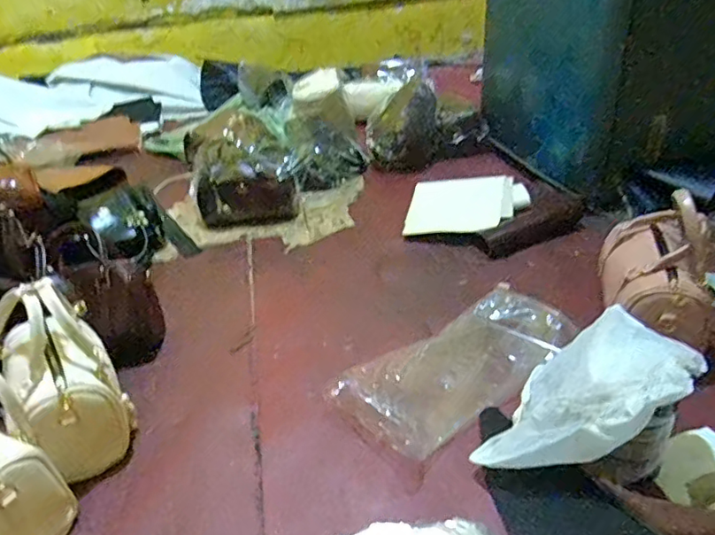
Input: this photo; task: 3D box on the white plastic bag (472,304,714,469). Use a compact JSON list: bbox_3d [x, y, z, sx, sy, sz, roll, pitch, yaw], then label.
[{"bbox_3d":[0.266,0.138,0.669,0.247,0.058,0.206,-24,22,38],"label":"white plastic bag"}]

